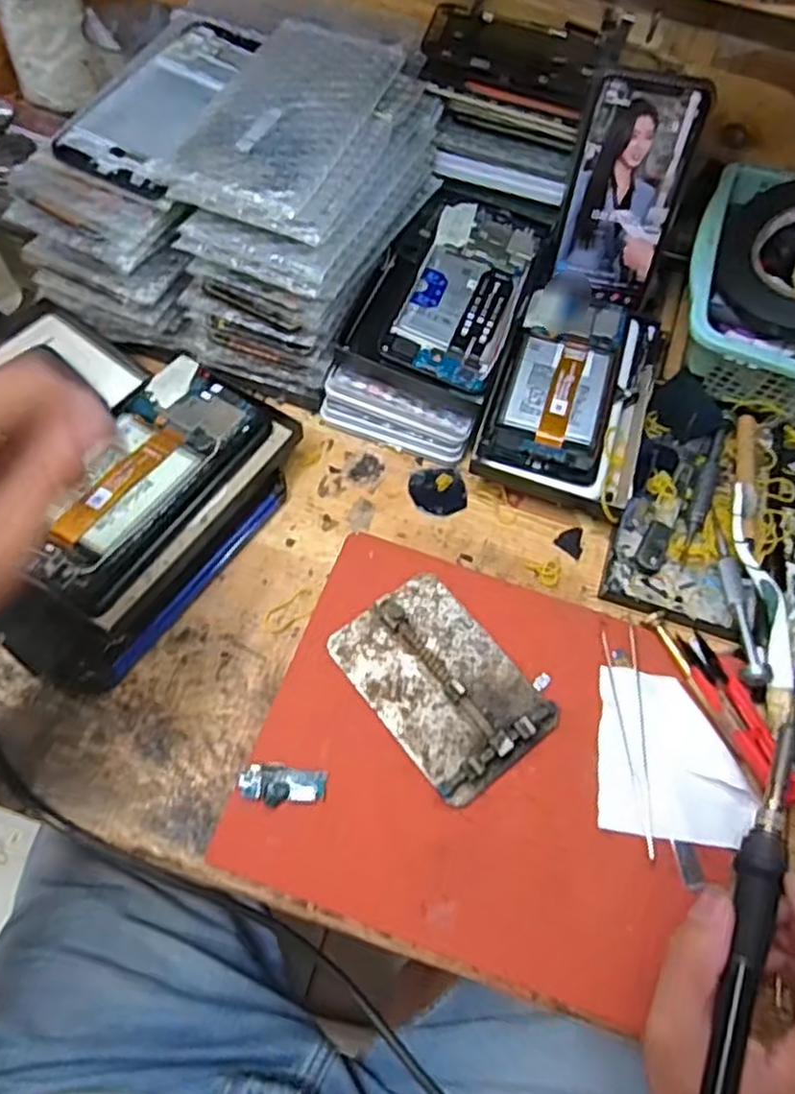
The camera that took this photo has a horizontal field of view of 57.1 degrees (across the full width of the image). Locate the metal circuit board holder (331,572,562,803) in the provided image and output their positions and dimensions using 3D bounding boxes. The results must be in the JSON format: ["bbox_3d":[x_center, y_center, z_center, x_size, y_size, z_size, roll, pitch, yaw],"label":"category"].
[{"bbox_3d":[0.025,0.075,0.414,0.081,0.020,0.117,-34,70,-20],"label":"metal circuit board holder"}]

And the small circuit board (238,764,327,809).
[{"bbox_3d":[-0.061,0.127,0.386,0.044,0.006,0.020,7,62,-1],"label":"small circuit board"}]

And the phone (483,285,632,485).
[{"bbox_3d":[0.111,-0.114,0.492,0.071,0.011,0.156,16,62,7],"label":"phone"}]

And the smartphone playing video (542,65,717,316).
[{"bbox_3d":[0.154,-0.238,0.495,0.077,0.141,0.005,12,40,2],"label":"smartphone playing video"}]

